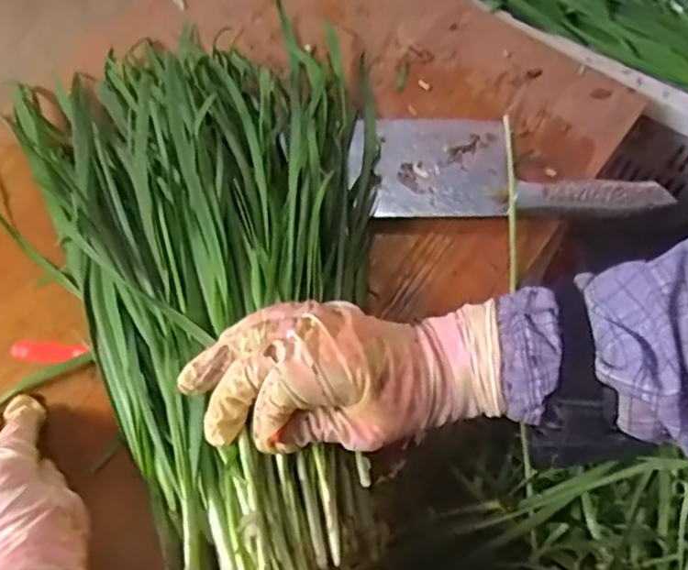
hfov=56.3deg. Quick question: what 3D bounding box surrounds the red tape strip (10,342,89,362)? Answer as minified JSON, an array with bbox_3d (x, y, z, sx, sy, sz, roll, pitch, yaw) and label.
[{"bbox_3d":[-0.203,0.046,0.441,0.051,0.004,0.012,4,66,2],"label":"red tape strip"}]

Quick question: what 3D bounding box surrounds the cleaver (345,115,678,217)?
[{"bbox_3d":[0.117,-0.094,0.493,0.225,0.026,0.091,2,65,1],"label":"cleaver"}]

